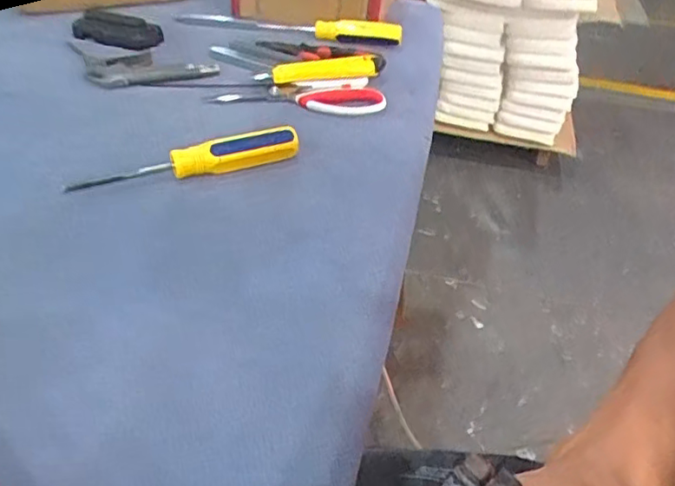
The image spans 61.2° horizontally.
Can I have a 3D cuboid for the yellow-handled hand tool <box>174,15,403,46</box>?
[{"bbox_3d":[-0.052,-0.272,0.720,0.279,0.034,0.044,-5,39,-11],"label":"yellow-handled hand tool"}]

